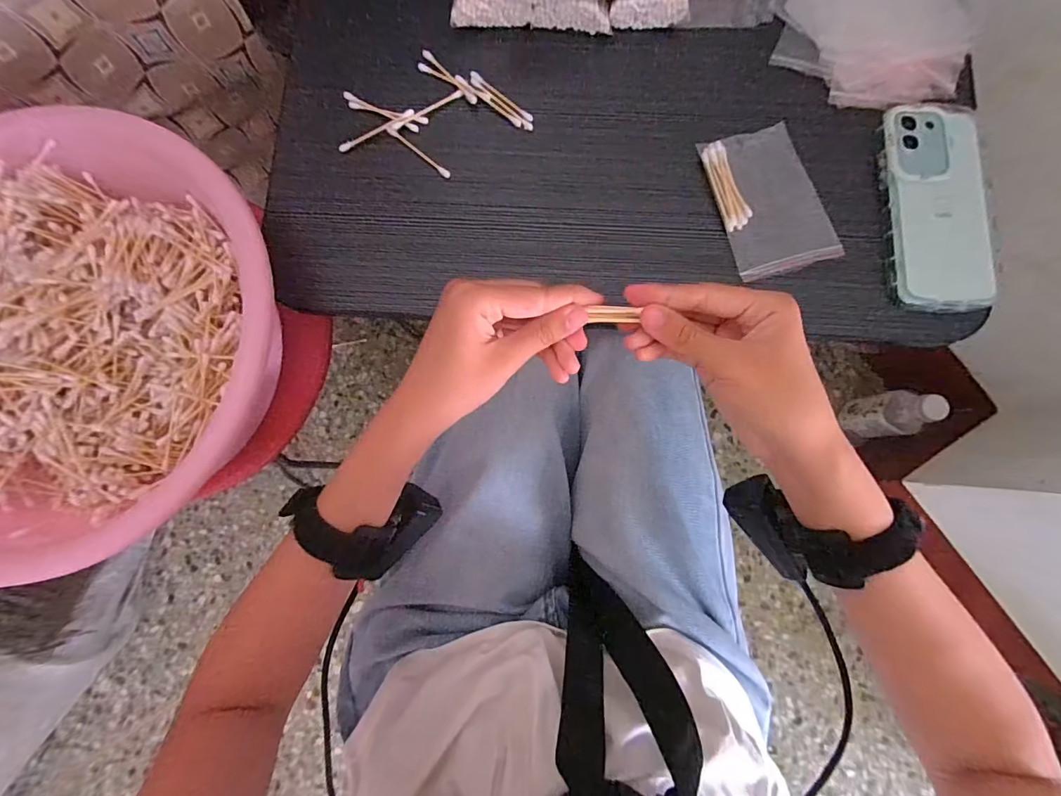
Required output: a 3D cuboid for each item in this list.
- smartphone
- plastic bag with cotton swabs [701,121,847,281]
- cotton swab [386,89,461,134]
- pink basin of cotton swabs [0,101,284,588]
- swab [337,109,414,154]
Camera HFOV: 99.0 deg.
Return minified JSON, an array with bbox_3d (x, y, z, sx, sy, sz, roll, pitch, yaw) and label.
[{"bbox_3d":[0.321,-0.152,0.356,0.075,0.012,0.165,-1,81,0],"label":"smartphone"},{"bbox_3d":[0.190,-0.158,0.364,0.075,0.013,0.117,-15,82,-2],"label":"plastic bag with cotton swabs"},{"bbox_3d":[-0.090,-0.244,0.388,0.070,0.008,0.008,-29,82,-4],"label":"cotton swab"},{"bbox_3d":[-0.353,-0.037,0.358,0.338,0.088,0.322,0,81,1],"label":"pink basin of cotton swabs"},{"bbox_3d":[-0.131,-0.227,0.386,0.069,0.009,0.009,-28,82,-4],"label":"swab"}]

